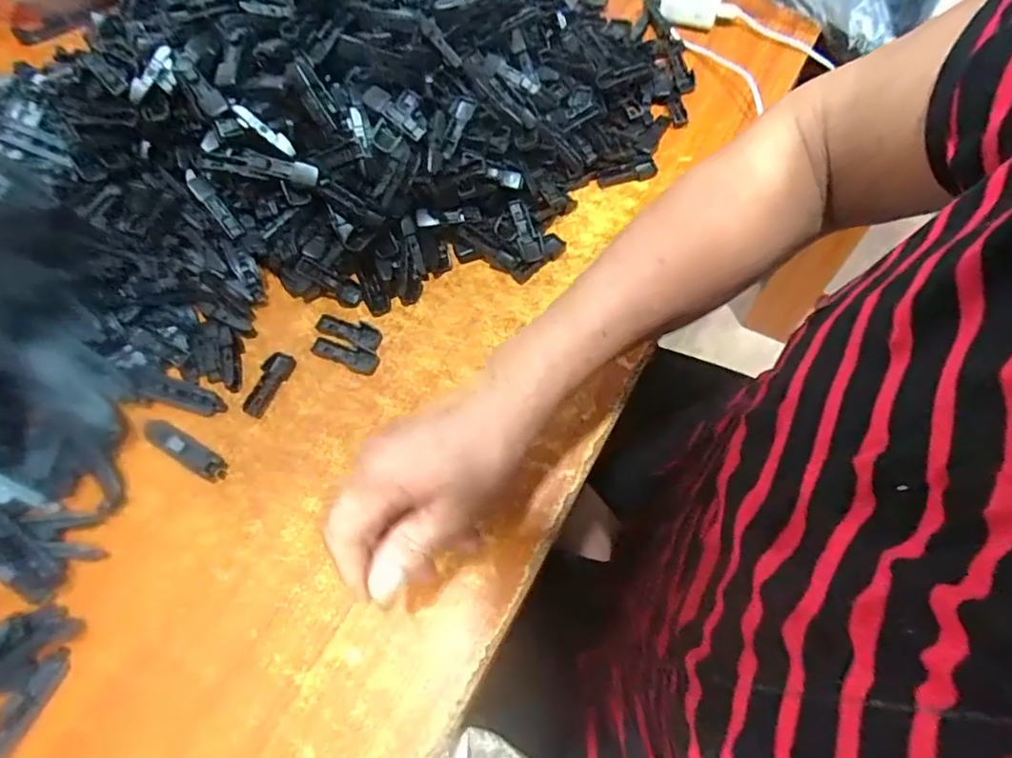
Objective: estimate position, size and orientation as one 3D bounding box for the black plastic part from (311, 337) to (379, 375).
[{"bbox_3d":[-0.121,-0.017,0.430,0.053,0.006,0.017,16,66,11],"label":"black plastic part"}]

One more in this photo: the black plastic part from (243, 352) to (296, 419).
[{"bbox_3d":[-0.174,0.003,0.423,0.020,0.007,0.050,23,68,14],"label":"black plastic part"}]

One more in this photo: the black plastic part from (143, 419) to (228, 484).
[{"bbox_3d":[-0.224,0.048,0.402,0.067,0.014,0.017,27,69,15],"label":"black plastic part"}]

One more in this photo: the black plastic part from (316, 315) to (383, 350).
[{"bbox_3d":[-0.119,-0.037,0.438,0.053,0.006,0.018,20,67,13],"label":"black plastic part"}]

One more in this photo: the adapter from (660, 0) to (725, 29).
[{"bbox_3d":[0.182,-0.367,0.564,0.056,0.022,0.046,13,66,10],"label":"adapter"}]

